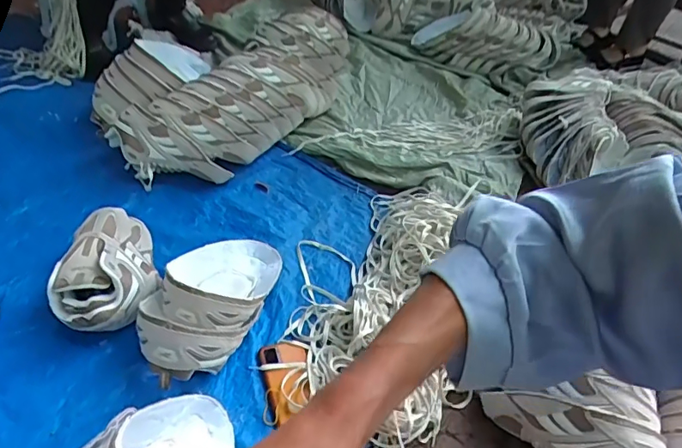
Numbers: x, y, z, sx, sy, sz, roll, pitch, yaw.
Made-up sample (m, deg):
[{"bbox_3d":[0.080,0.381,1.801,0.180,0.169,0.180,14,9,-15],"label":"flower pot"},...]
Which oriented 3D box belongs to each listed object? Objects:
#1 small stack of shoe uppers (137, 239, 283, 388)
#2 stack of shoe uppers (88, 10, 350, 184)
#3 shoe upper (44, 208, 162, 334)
[{"bbox_3d":[-0.208,0.112,0.821,0.165,0.110,0.301,11,42,4],"label":"small stack of shoe uppers"},{"bbox_3d":[-0.265,-0.354,1.247,0.763,0.231,0.365,-31,54,-34],"label":"stack of shoe uppers"},{"bbox_3d":[-0.401,0.071,0.839,0.160,0.094,0.236,-14,46,-21],"label":"shoe upper"}]

